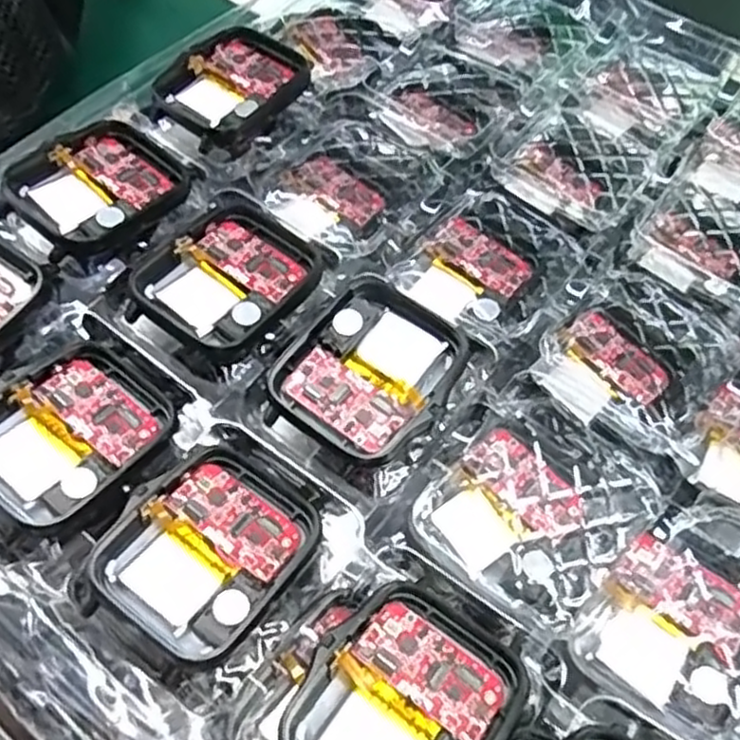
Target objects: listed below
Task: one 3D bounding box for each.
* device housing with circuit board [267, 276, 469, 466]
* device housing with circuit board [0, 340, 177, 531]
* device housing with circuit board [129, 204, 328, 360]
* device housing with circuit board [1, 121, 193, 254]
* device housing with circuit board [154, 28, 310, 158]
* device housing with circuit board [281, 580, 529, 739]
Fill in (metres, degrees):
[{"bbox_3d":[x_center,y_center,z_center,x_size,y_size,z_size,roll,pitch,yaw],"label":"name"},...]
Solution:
[{"bbox_3d":[0.001,-0.001,0.179,0.037,0.007,0.044,37,63,18],"label":"device housing with circuit board"},{"bbox_3d":[-0.071,0.014,0.171,0.037,0.010,0.043,35,62,17],"label":"device housing with circuit board"},{"bbox_3d":[-0.036,-0.024,0.193,0.037,0.006,0.045,40,64,19],"label":"device housing with circuit board"},{"bbox_3d":[-0.077,-0.053,0.208,0.036,0.008,0.042,41,64,19],"label":"device housing with circuit board"},{"bbox_3d":[-0.043,-0.091,0.233,0.045,0.008,0.040,-38,68,-24],"label":"device housing with circuit board"},{"bbox_3d":[0.007,0.066,0.143,0.037,0.009,0.045,33,62,16],"label":"device housing with circuit board"}]

